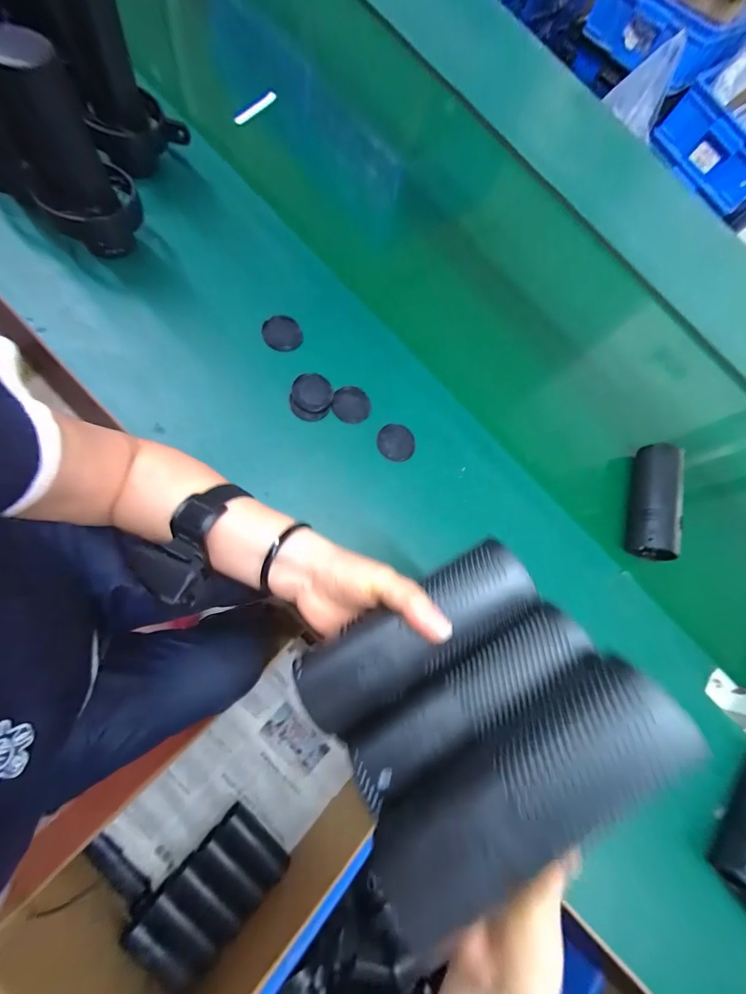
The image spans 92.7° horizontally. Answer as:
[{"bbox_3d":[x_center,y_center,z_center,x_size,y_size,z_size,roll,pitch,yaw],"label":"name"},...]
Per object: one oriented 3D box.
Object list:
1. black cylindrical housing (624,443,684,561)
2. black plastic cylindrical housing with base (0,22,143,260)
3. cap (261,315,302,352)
[{"bbox_3d":[0.391,0.001,0.499,0.056,0.046,0.163,13,75,12],"label":"black cylindrical housing"},{"bbox_3d":[-0.310,-0.349,0.362,0.093,0.170,0.077,-35,80,-20],"label":"black plastic cylindrical housing with base"},{"bbox_3d":[-0.117,-0.211,0.460,0.048,0.006,0.046,1,85,-8],"label":"cap"}]

